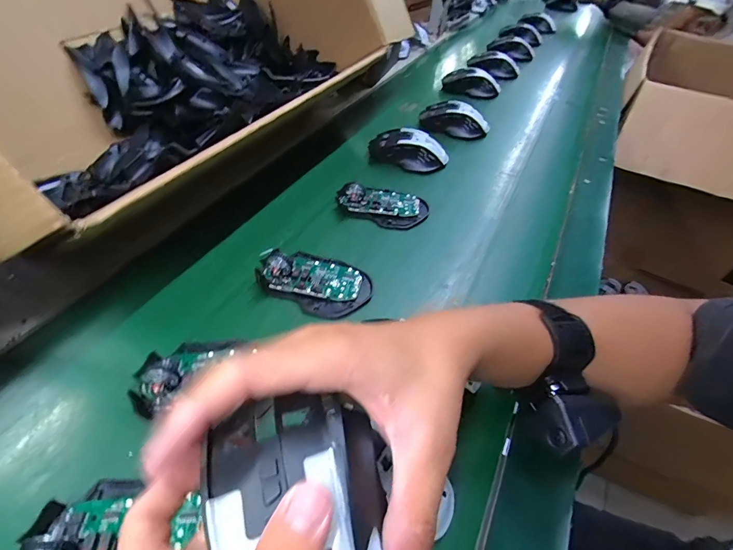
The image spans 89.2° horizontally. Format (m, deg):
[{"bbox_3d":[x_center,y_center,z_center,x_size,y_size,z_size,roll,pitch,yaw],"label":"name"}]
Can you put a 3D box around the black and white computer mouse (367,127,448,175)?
[{"bbox_3d":[0.064,-0.188,0.564,0.123,0.044,0.058,14,48,6],"label":"black and white computer mouse"}]

